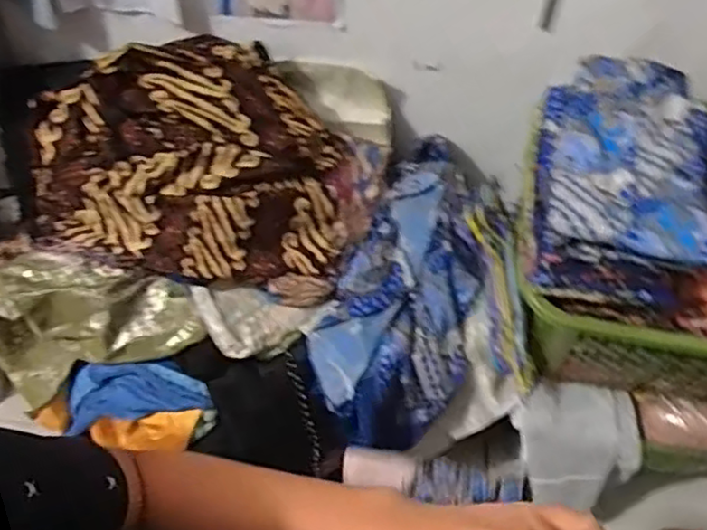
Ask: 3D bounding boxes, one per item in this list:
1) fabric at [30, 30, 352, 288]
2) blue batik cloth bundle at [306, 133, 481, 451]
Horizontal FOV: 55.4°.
[{"bbox_3d":[-0.226,-0.161,1.015,0.473,0.215,0.339,2,56,0],"label":"fabric"},{"bbox_3d":[0.116,0.040,1.140,0.274,0.149,0.559,34,68,-11],"label":"blue batik cloth bundle"}]

